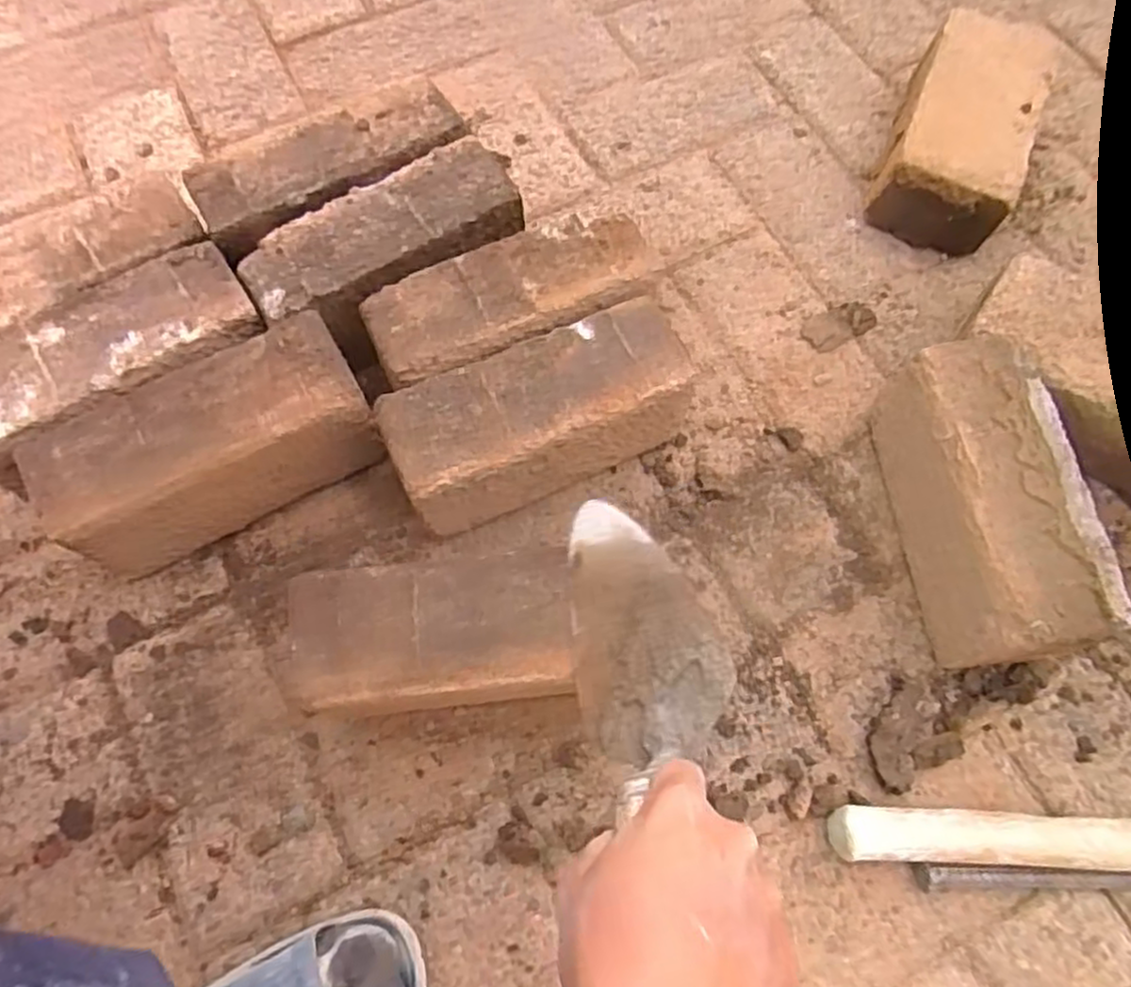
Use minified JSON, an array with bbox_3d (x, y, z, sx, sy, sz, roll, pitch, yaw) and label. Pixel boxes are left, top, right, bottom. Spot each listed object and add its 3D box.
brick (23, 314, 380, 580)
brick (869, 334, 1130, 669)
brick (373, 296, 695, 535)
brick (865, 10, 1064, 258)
[{"bbox_3d":[-0.245,-0.029,0.529,0.205,0.110,0.081,-29,72,-12],"label":"brick"},{"bbox_3d":[0.289,0.011,0.520,0.073,0.116,0.208,-5,68,-3],"label":"brick"},{"bbox_3d":[-0.020,-0.047,0.535,0.202,0.111,0.074,-23,71,-10],"label":"brick"},{"bbox_3d":[0.354,-0.325,0.669,0.111,0.084,0.219,22,70,8],"label":"brick"}]

